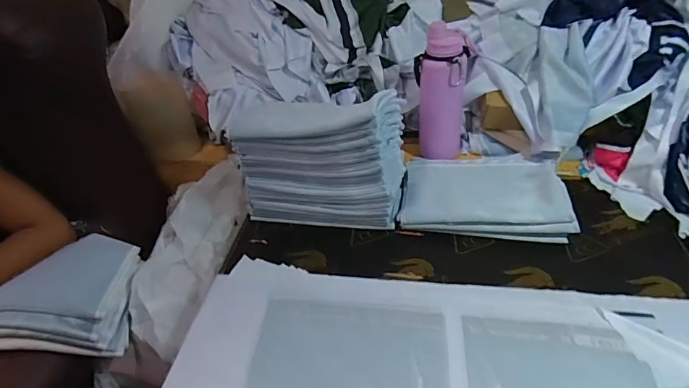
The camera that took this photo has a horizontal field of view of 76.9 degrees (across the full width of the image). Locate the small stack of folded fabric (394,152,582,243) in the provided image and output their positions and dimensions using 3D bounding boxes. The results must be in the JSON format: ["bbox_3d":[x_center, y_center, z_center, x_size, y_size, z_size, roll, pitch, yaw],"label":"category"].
[{"bbox_3d":[0.275,-0.008,0.877,0.306,0.065,0.212,2,42,10],"label":"small stack of folded fabric"}]

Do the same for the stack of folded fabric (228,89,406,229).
[{"bbox_3d":[-0.040,-0.071,0.840,0.295,0.257,0.155,3,42,11],"label":"stack of folded fabric"}]

